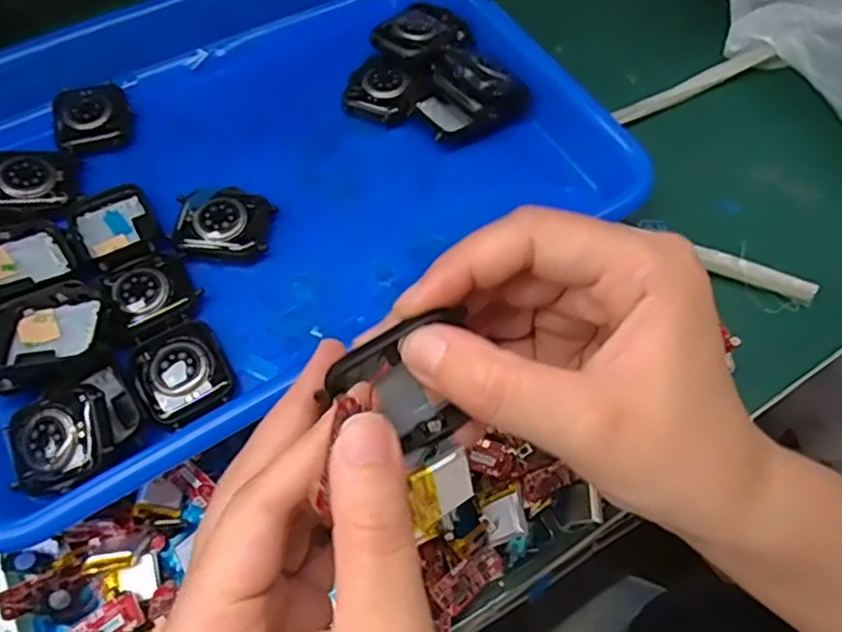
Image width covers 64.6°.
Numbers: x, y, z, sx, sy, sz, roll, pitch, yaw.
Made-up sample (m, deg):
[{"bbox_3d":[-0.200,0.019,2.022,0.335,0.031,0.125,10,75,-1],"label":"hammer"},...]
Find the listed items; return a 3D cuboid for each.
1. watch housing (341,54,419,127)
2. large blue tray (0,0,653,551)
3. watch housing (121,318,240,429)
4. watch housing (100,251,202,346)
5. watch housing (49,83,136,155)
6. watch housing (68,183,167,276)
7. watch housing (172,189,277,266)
[{"bbox_3d":[-0.020,-0.120,0.353,0.039,0.011,0.035,25,65,13],"label":"watch housing"},{"bbox_3d":[-0.092,-0.085,0.334,0.321,0.033,0.264,-29,65,-14],"label":"large blue tray"},{"bbox_3d":[-0.101,0.023,0.280,0.037,0.008,0.042,-31,66,-15],"label":"watch housing"},{"bbox_3d":[-0.119,-0.010,0.295,0.035,0.009,0.038,-31,66,-15],"label":"watch housing"},{"bbox_3d":[-0.170,-0.102,0.345,0.036,0.010,0.044,-18,63,-9],"label":"watch housing"},{"bbox_3d":[-0.142,-0.041,0.312,0.035,0.009,0.046,-29,66,-14],"label":"watch housing"},{"bbox_3d":[-0.094,-0.043,0.315,0.042,0.010,0.037,5,62,3],"label":"watch housing"}]

